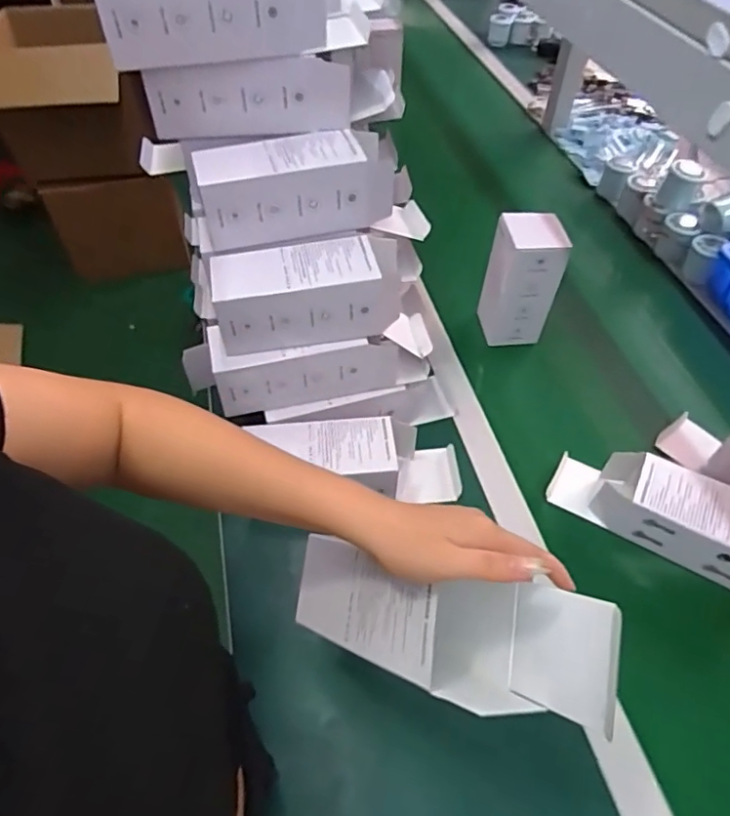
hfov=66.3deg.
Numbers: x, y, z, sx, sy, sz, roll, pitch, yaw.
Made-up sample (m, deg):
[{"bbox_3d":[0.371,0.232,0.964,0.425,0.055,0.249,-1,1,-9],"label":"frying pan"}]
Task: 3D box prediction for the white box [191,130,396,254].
[{"bbox_3d":[-0.070,-0.227,0.565,0.188,0.068,0.083,-11,55,-11],"label":"white box"}]

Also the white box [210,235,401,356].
[{"bbox_3d":[-0.058,-0.118,0.571,0.183,0.068,0.083,-9,55,-10],"label":"white box"}]

